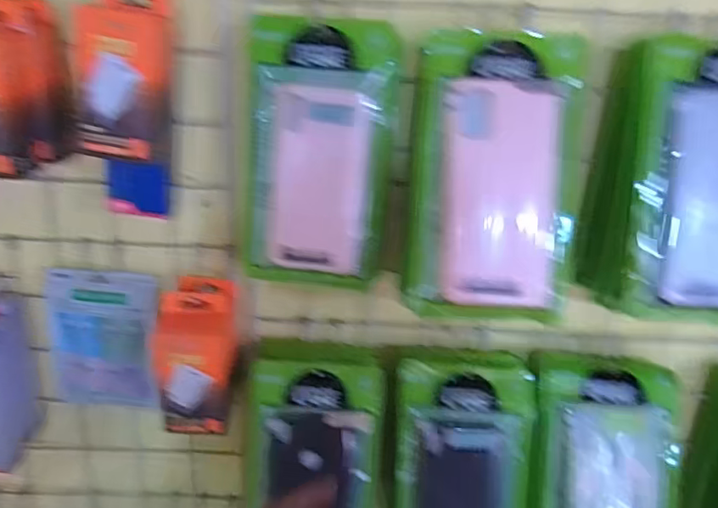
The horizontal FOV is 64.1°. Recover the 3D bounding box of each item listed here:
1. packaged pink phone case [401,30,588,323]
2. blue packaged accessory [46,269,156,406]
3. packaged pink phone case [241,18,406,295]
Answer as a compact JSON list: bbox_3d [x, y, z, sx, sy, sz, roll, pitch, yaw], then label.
[{"bbox_3d":[0.098,-0.057,0.420,0.118,0.205,0.015,4,2,9],"label":"packaged pink phone case"},{"bbox_3d":[-0.241,0.088,0.550,0.094,0.143,0.028,1,19,-8],"label":"blue packaged accessory"},{"bbox_3d":[-0.032,-0.077,0.457,0.118,0.204,0.030,3,18,0],"label":"packaged pink phone case"}]

